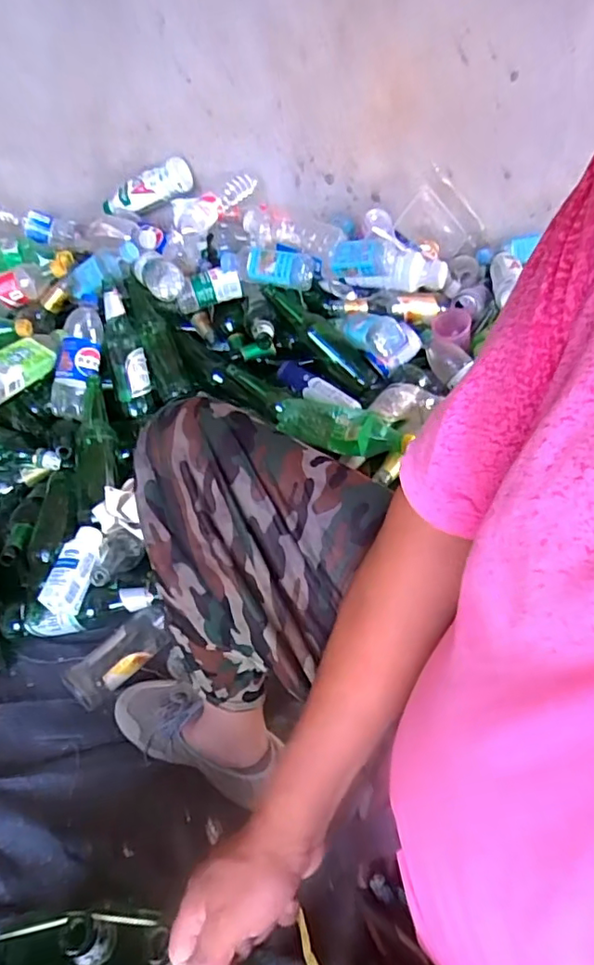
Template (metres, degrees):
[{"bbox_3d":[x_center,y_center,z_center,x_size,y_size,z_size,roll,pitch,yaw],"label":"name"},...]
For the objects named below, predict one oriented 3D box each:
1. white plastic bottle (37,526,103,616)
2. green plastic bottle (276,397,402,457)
[{"bbox_3d":[-0.339,0.133,0.871,0.057,0.042,0.136,8,47,8],"label":"white plastic bottle"},{"bbox_3d":[0.068,-0.093,0.932,0.214,0.044,0.078,12,48,11],"label":"green plastic bottle"}]

